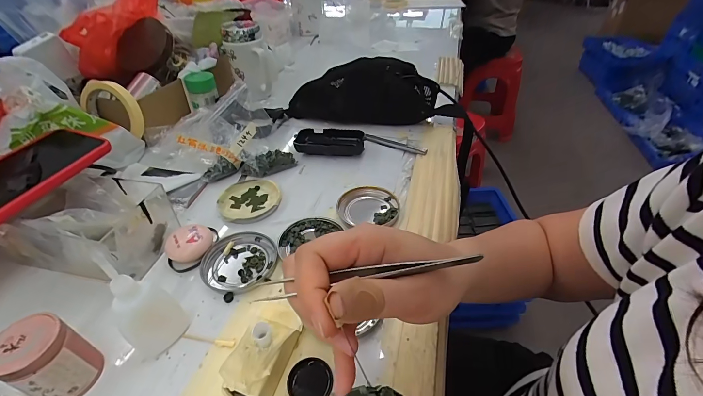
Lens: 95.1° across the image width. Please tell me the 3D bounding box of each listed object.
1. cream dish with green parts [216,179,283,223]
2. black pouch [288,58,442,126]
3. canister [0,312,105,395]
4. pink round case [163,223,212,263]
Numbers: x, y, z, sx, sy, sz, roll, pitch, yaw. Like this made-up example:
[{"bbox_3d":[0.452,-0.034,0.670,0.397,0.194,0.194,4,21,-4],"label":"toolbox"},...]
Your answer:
[{"bbox_3d":[-0.135,0.003,0.429,0.076,0.007,0.082,-1,40,1],"label":"cream dish with green parts"},{"bbox_3d":[0.019,-0.196,0.591,0.262,0.101,0.059,5,41,8],"label":"black pouch"},{"bbox_3d":[-0.233,0.125,0.249,0.043,0.064,0.043,17,44,21],"label":"canister"},{"bbox_3d":[-0.183,0.052,0.364,0.048,0.024,0.043,-24,45,-24],"label":"pink round case"}]

